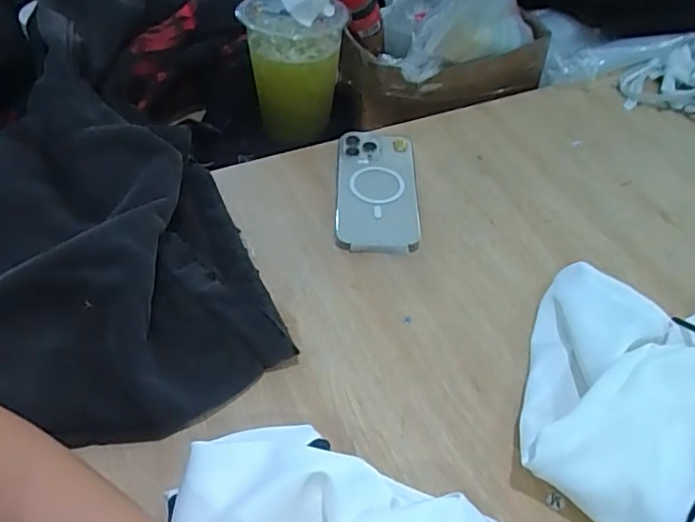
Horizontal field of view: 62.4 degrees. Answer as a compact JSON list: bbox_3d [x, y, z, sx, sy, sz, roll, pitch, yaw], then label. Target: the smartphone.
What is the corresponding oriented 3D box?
[{"bbox_3d":[0.029,-0.072,0.565,0.077,0.017,0.161,2,48,0],"label":"smartphone"}]

